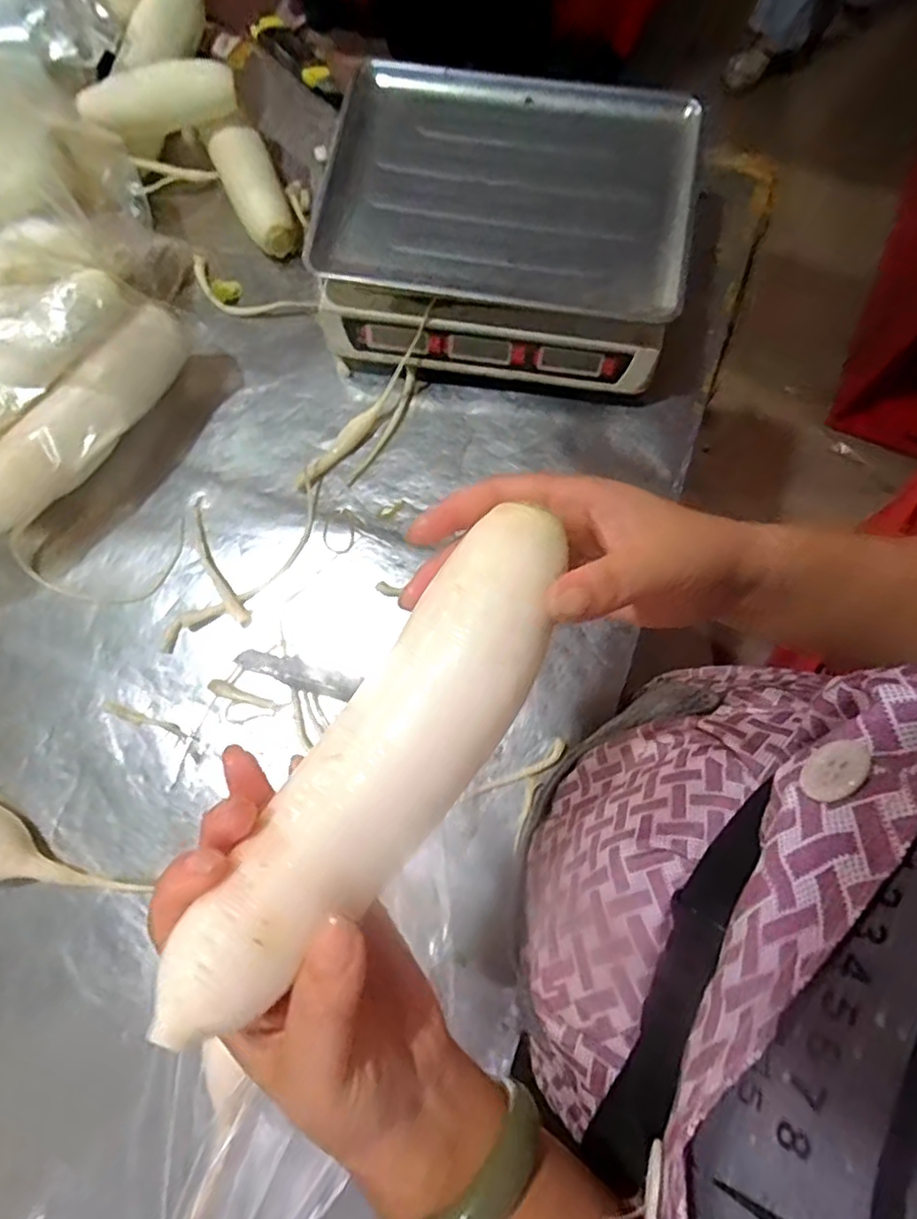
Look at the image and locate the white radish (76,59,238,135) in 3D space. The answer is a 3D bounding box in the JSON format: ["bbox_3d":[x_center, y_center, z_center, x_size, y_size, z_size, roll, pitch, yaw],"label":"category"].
[{"bbox_3d":[-0.302,-0.518,0.647,0.154,0.043,0.040,-8,76,-1],"label":"white radish"}]

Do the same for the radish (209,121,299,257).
[{"bbox_3d":[-0.220,-0.452,0.695,0.062,0.069,0.138,-23,77,-5],"label":"radish"}]

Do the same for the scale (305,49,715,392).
[{"bbox_3d":[0.046,-0.366,0.634,0.335,0.124,0.264,10,76,3],"label":"scale"}]

